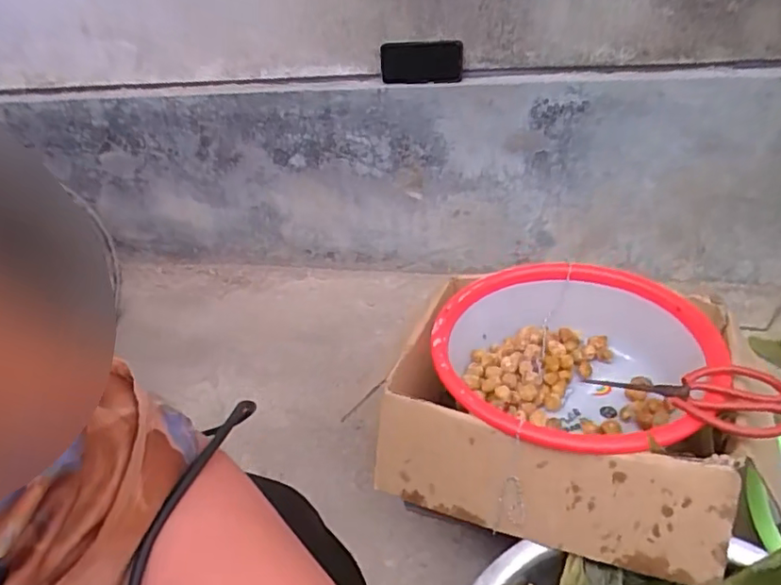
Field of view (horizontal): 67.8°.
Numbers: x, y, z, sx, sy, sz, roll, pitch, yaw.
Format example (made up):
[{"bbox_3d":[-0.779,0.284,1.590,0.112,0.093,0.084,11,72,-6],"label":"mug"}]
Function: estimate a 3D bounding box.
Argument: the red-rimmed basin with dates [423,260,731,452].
[{"bbox_3d":[0.246,0.111,0.811,0.355,0.129,0.352,-5,33,3],"label":"red-rimmed basin with dates"}]

